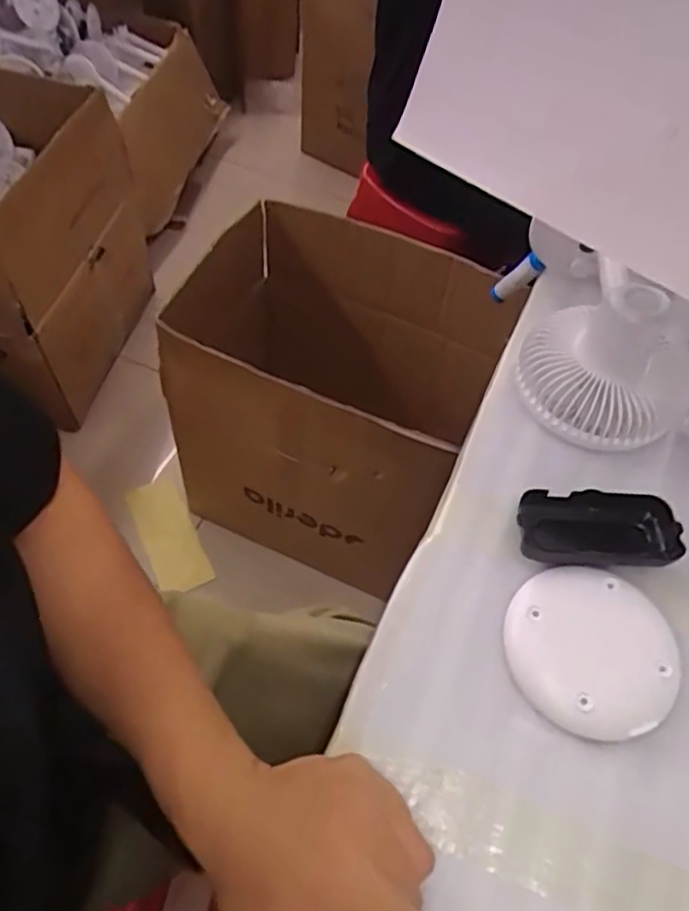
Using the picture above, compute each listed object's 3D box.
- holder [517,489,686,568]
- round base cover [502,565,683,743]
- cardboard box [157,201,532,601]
[{"bbox_3d":[0.176,0.053,0.472,0.109,0.023,0.053,1,54,-3],"label":"holder"},{"bbox_3d":[0.159,0.122,0.430,0.103,0.018,0.106,2,54,-2],"label":"round base cover"},{"bbox_3d":[-0.032,-0.101,1.192,0.509,0.497,0.404,22,56,12],"label":"cardboard box"}]

